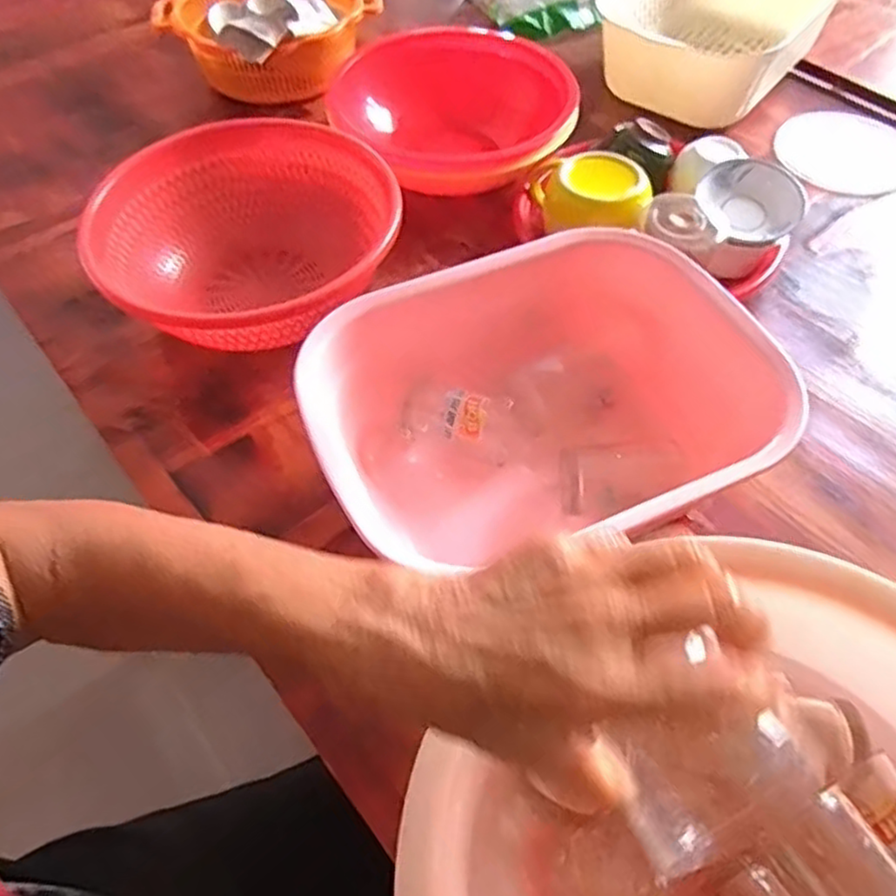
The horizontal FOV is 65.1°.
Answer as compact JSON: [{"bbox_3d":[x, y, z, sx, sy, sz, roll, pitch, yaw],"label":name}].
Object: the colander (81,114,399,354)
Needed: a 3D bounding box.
[{"bbox_3d":[-0.171,-0.175,0.624,0.250,0.093,0.256,-35,62,-21],"label":"colander"}]

